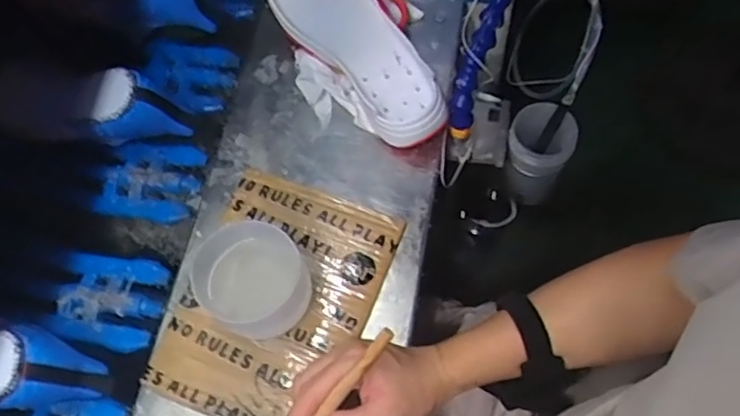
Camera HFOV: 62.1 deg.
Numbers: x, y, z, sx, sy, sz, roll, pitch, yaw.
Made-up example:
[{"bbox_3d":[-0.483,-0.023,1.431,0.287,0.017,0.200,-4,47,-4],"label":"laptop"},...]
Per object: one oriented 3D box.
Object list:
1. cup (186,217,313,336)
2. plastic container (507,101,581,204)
[{"bbox_3d":[-0.107,0.062,0.553,0.096,0.067,0.093,-1,66,2],"label":"cup"},{"bbox_3d":[0.198,-0.060,0.742,0.071,0.134,0.067,21,68,11],"label":"plastic container"}]

